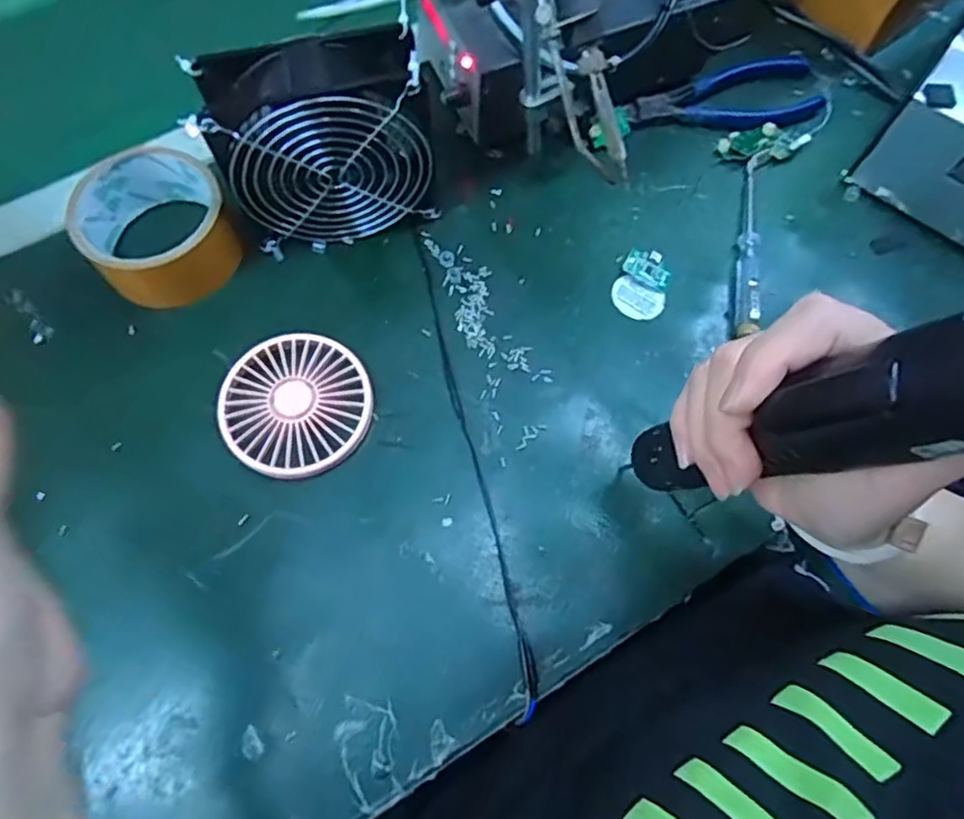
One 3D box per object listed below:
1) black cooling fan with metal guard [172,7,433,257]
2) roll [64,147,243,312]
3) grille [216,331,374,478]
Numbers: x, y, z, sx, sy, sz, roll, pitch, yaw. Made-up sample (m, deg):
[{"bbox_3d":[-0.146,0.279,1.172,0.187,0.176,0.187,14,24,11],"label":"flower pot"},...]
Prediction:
[{"bbox_3d":[-0.091,-0.153,0.395,0.118,0.115,0.048,-13,71,-7],"label":"black cooling fan with metal guard"},{"bbox_3d":[-0.200,-0.112,0.415,0.085,0.045,0.085,1,69,-2],"label":"roll"},{"bbox_3d":[-0.110,-0.004,0.396,0.087,0.011,0.085,1,69,-2],"label":"grille"}]

